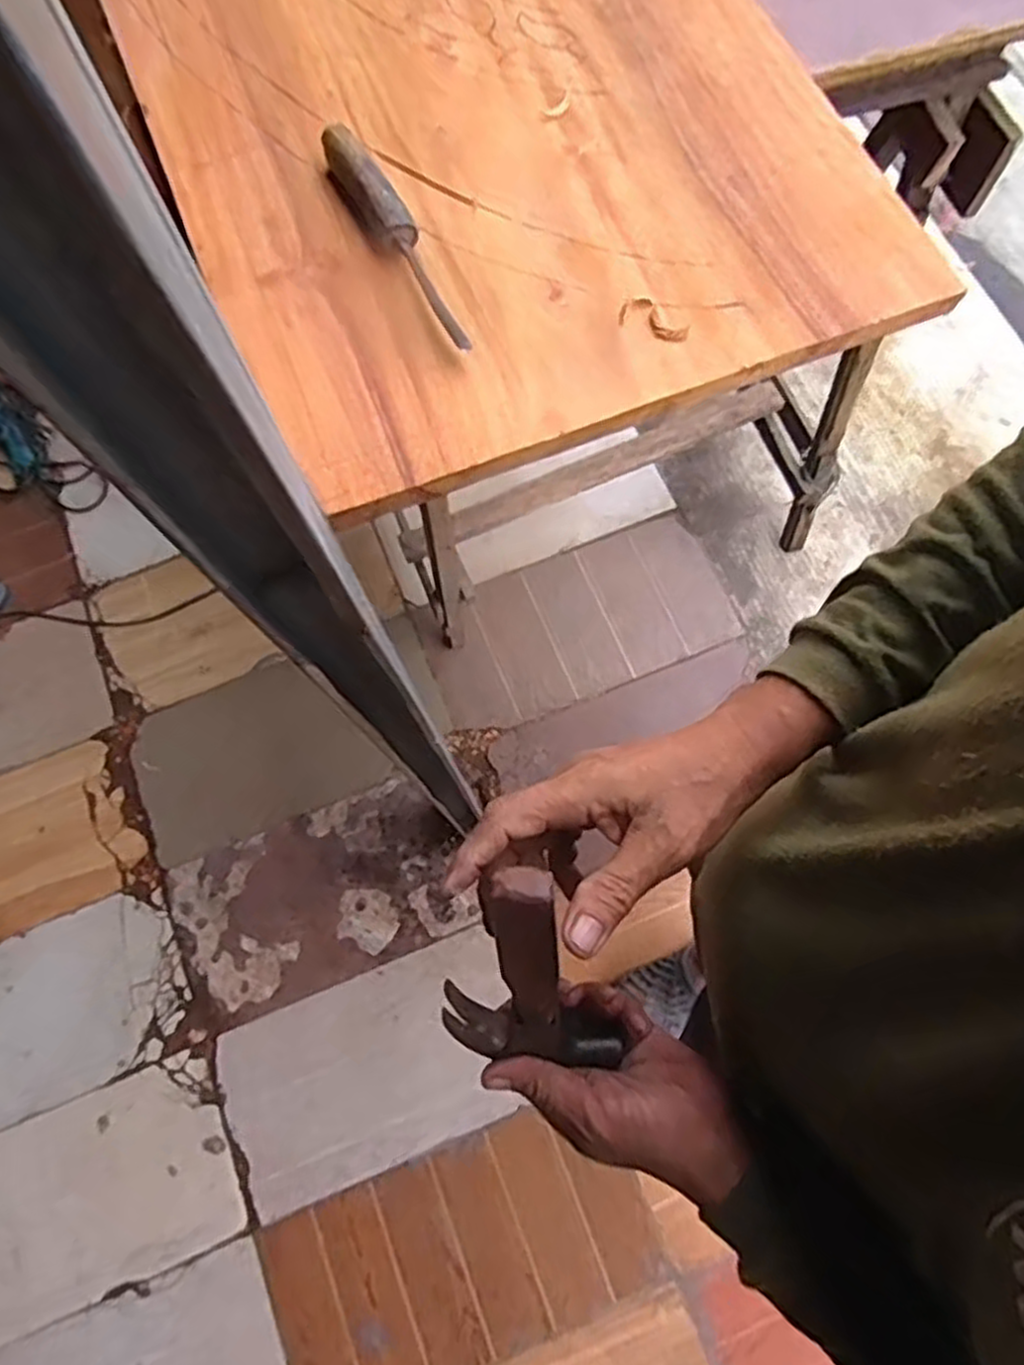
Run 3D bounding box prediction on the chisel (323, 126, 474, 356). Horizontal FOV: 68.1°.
[{"bbox_3d":[-0.091,-0.369,0.625,0.029,0.039,0.236,-31,75,-7],"label":"chisel"}]

